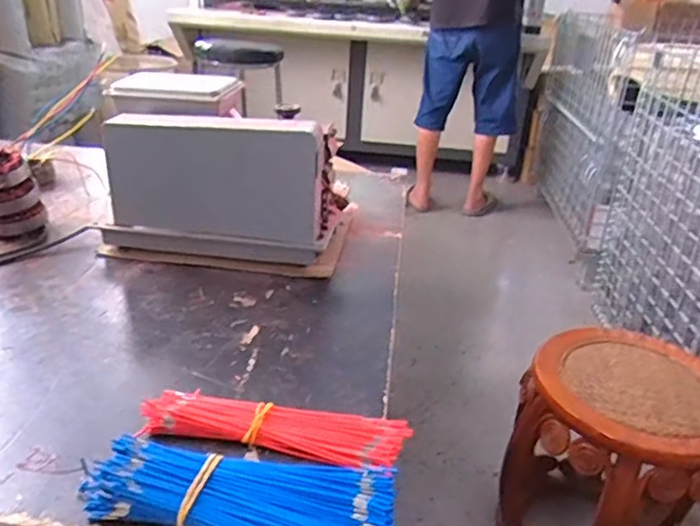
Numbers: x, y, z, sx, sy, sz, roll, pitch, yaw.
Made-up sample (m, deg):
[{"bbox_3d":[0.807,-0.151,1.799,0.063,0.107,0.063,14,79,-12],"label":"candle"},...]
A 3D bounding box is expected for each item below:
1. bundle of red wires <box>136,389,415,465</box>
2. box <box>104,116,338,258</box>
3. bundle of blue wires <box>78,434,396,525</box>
[{"bbox_3d":[-0.070,0.153,0.557,0.243,0.021,0.058,6,27,6],"label":"bundle of red wires"},{"bbox_3d":[-0.184,-0.105,0.848,0.309,0.209,0.097,6,27,5],"label":"box"},{"bbox_3d":[-0.088,0.187,0.477,0.250,0.036,0.097,8,27,10],"label":"bundle of blue wires"}]

